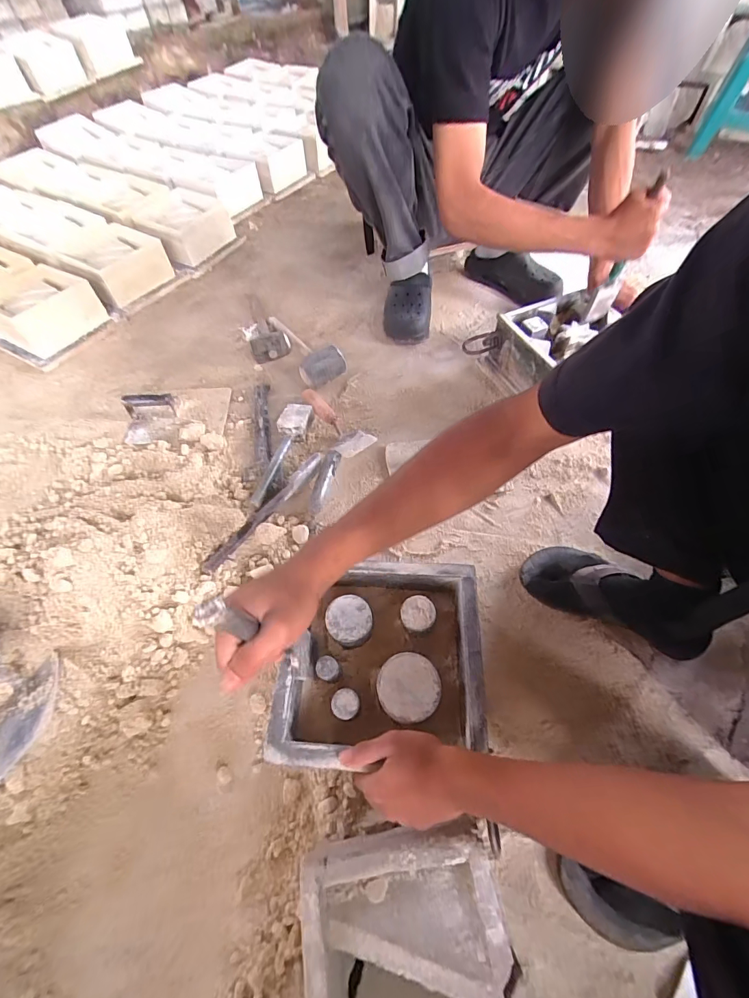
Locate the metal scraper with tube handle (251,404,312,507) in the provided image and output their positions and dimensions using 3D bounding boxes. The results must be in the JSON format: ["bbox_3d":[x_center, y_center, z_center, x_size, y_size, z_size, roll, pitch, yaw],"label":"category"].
[{"bbox_3d":[-0.194,-0.093,0.798,0.059,0.042,0.267,13,60,9],"label":"metal scraper with tube handle"}]

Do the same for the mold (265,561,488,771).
[{"bbox_3d":[0.007,0.203,0.507,0.239,0.066,0.237,3,58,2],"label":"mold"}]

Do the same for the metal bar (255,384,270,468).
[{"bbox_3d":[-0.250,-0.172,0.868,0.032,0.020,0.247,-9,59,-5],"label":"metal bar"}]

